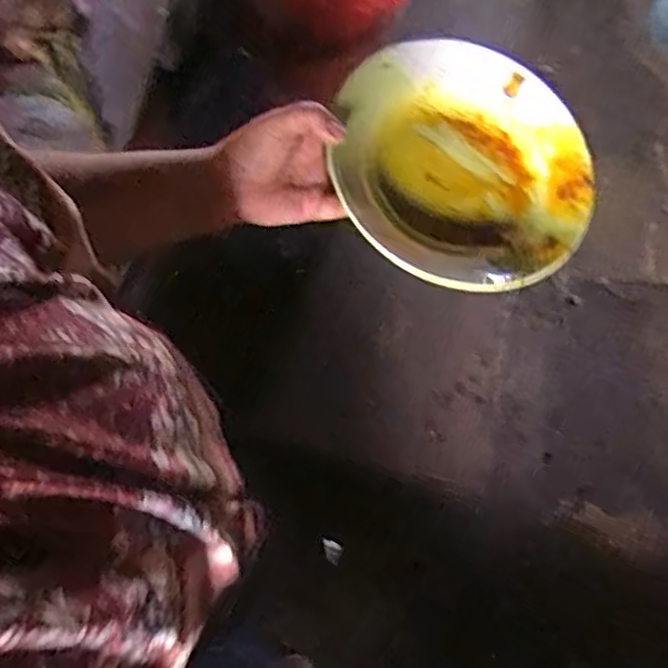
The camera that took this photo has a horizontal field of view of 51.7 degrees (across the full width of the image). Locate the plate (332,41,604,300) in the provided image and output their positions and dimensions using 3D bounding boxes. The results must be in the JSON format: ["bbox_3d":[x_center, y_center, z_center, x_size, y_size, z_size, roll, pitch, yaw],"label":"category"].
[{"bbox_3d":[0.096,-0.121,0.518,0.192,0.037,0.197,2,74,-6],"label":"plate"}]

